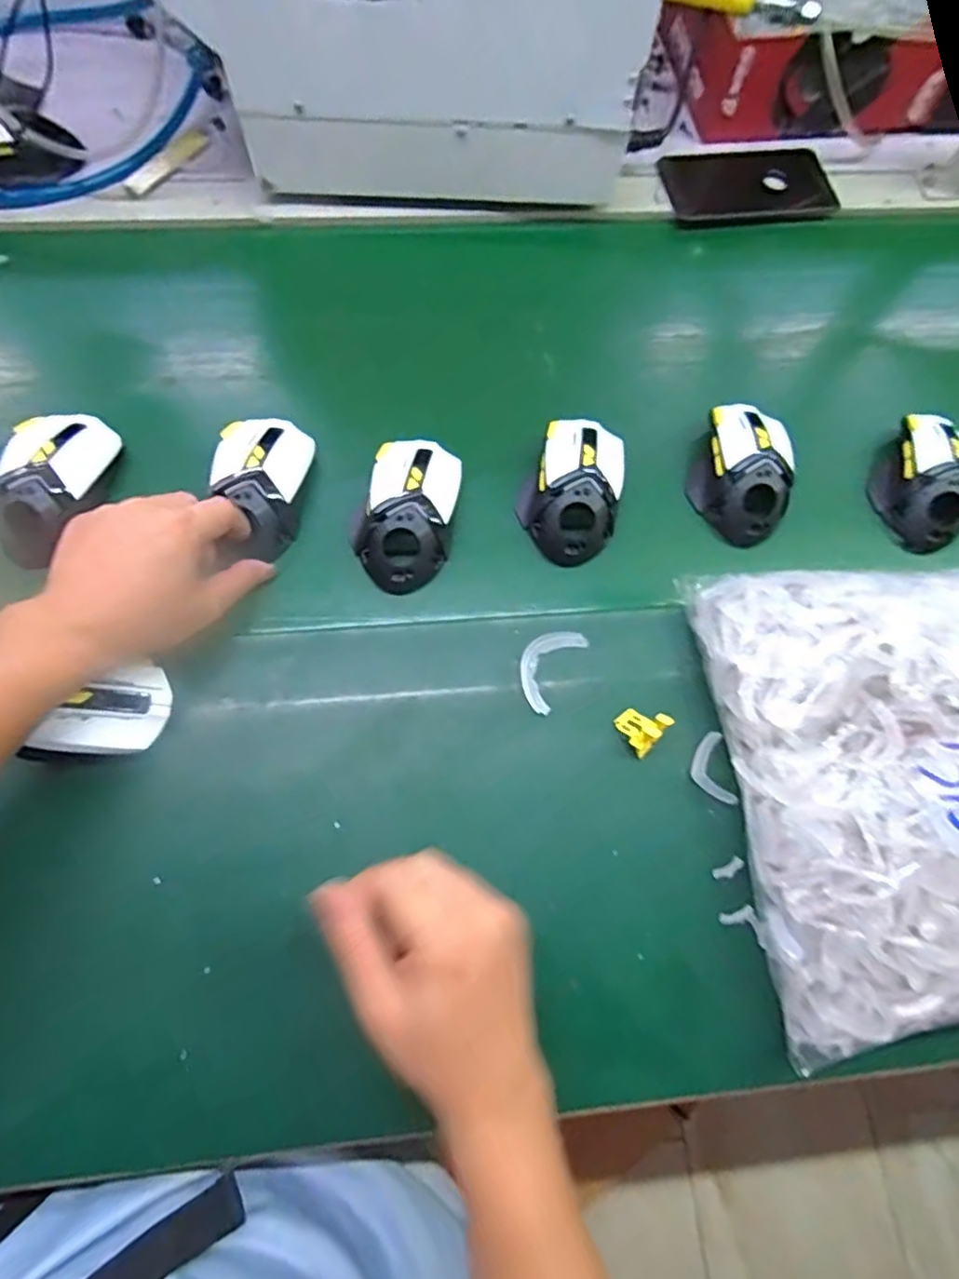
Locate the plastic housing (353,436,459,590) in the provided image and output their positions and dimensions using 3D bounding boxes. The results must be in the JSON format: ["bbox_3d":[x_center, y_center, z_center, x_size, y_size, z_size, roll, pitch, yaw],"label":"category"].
[{"bbox_3d":[-0.054,-0.097,0.466,0.072,0.034,0.121,9,71,0],"label":"plastic housing"}]

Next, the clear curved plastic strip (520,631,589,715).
[{"bbox_3d":[0.047,0.018,0.444,0.034,0.004,0.063,29,72,7],"label":"clear curved plastic strip"}]

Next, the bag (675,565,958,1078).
[{"bbox_3d":[0.318,0.074,0.393,0.312,0.083,0.270,-6,71,-5],"label":"bag"}]

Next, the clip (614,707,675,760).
[{"bbox_3d":[0.106,0.057,0.419,0.028,0.023,0.027,39,74,10],"label":"clip"}]

